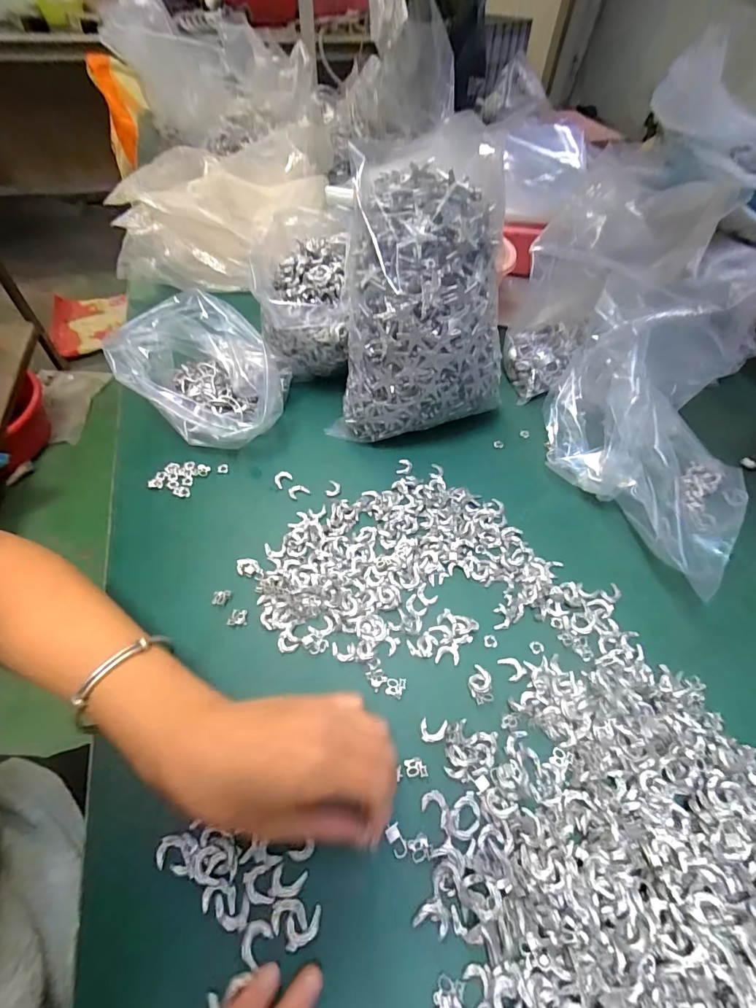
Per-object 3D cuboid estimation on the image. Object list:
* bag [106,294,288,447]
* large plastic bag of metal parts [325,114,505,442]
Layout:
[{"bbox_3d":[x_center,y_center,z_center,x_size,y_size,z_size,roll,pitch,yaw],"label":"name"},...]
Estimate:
[{"bbox_3d":[-0.172,-0.127,0.439,0.153,0.109,0.113,5,51,0],"label":"bag"},{"bbox_3d":[0.042,-0.164,0.409,0.154,0.228,0.119,18,52,10],"label":"large plastic bag of metal parts"}]

